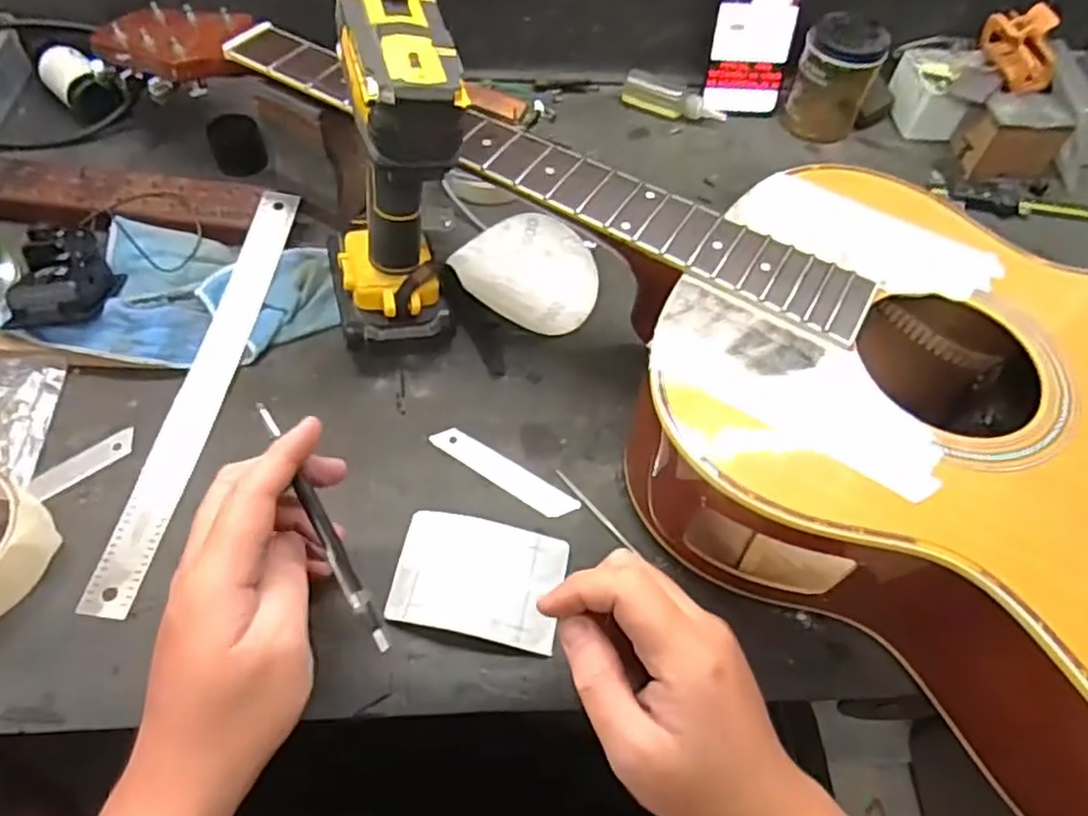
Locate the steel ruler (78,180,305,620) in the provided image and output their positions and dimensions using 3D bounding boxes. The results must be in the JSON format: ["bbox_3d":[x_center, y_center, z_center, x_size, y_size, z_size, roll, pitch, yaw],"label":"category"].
[{"bbox_3d":[-0.225,-0.025,0.473,0.035,0.008,0.327,10,60,-2],"label":"steel ruler"}]

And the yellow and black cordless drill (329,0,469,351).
[{"bbox_3d":[-0.106,-0.161,0.453,0.089,0.206,0.177,-12,58,-12],"label":"yellow and black cordless drill"}]

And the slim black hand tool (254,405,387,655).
[{"bbox_3d":[-0.113,0.060,0.357,0.009,0.007,0.140,-27,83,-21],"label":"slim black hand tool"}]

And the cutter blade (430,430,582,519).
[{"bbox_3d":[-0.026,0.041,0.452,0.102,0.004,0.019,30,59,15],"label":"cutter blade"}]

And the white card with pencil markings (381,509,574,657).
[{"bbox_3d":[-0.037,0.098,0.410,0.096,0.006,0.070,11,56,3],"label":"white card with pencil markings"}]

